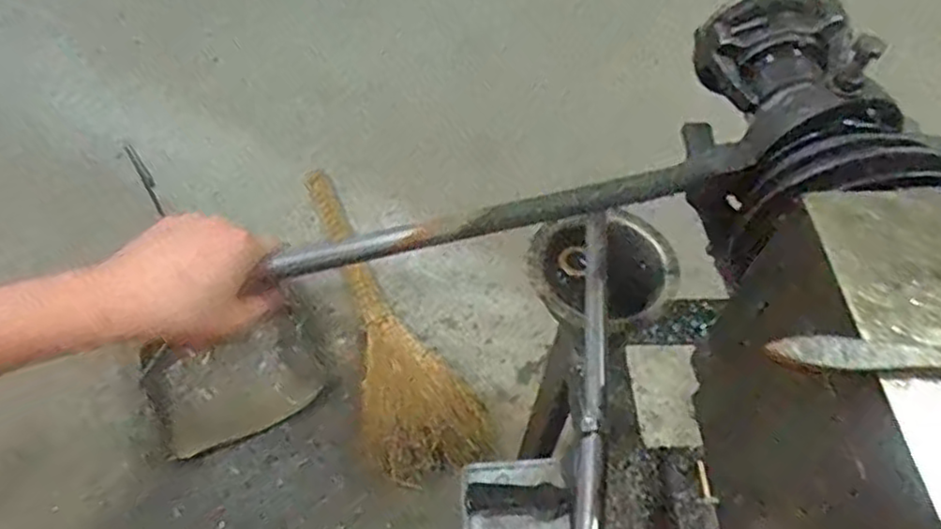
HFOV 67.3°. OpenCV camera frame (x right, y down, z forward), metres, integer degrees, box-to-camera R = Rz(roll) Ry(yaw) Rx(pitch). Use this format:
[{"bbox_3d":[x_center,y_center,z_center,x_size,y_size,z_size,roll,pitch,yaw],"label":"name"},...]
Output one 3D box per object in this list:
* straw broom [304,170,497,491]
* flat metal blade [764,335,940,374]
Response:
[{"bbox_3d":[-0.215,0.104,1.493,0.227,0.080,0.779,-20,59,-18],"label":"straw broom"},{"bbox_3d":[0.202,0.041,0.313,0.135,0.011,0.019,6,54,0],"label":"flat metal blade"}]

